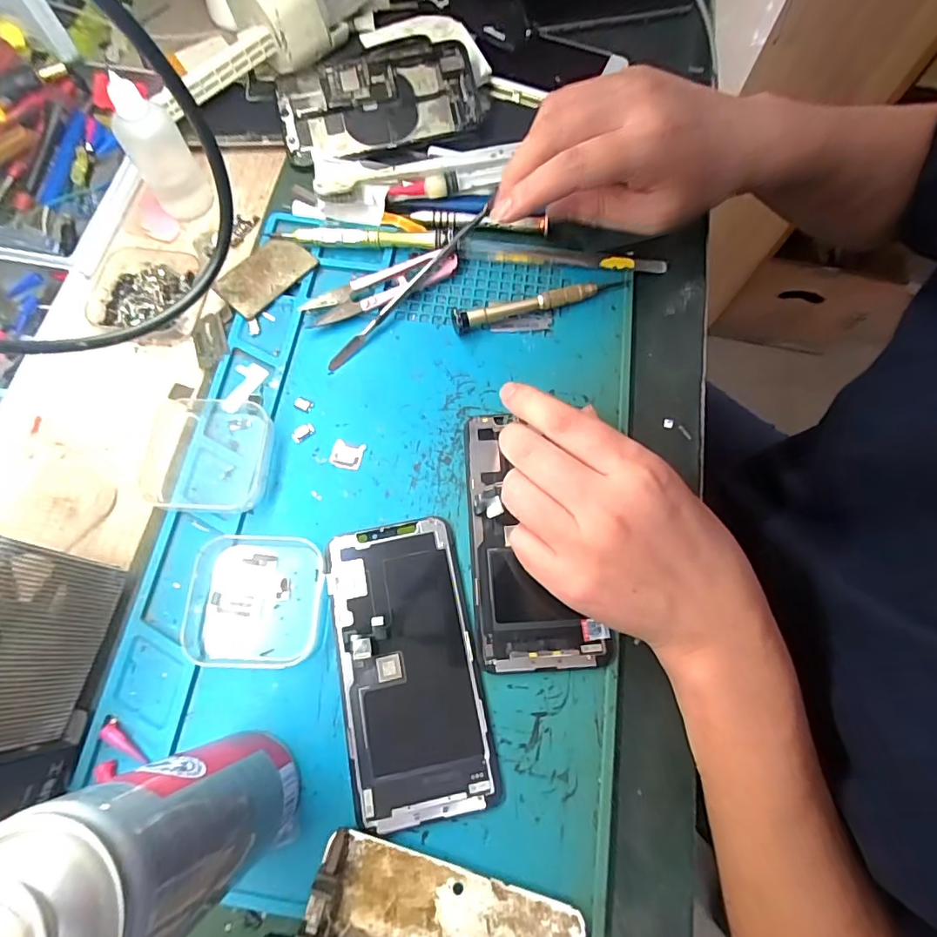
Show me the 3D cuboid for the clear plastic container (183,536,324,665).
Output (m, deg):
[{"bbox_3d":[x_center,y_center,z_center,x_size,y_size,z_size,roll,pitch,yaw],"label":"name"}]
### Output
[{"bbox_3d":[-0.109,0.067,0.259,0.068,0.013,0.064,0,70,-1],"label":"clear plastic container"}]

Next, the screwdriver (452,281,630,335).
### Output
[{"bbox_3d":[0.045,-0.106,0.318,0.113,0.016,0.013,-18,72,-8],"label":"screwdriver"}]

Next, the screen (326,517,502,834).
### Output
[{"bbox_3d":[-0.031,0.094,0.250,0.066,0.011,0.138,-11,71,-5],"label":"screen"}]

